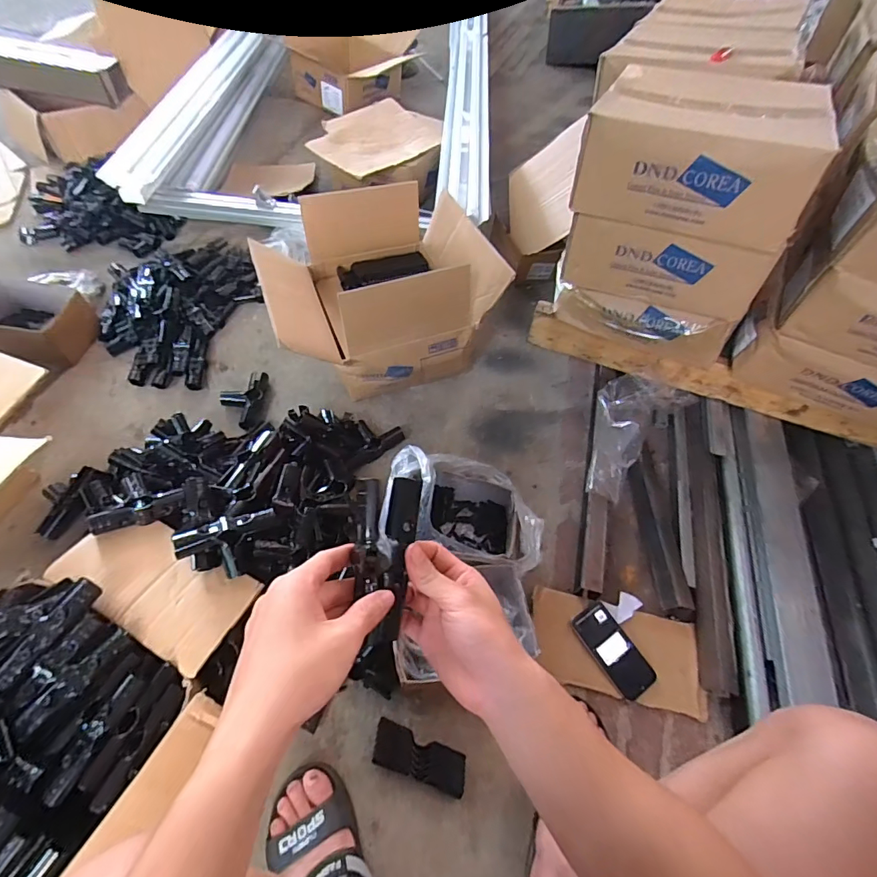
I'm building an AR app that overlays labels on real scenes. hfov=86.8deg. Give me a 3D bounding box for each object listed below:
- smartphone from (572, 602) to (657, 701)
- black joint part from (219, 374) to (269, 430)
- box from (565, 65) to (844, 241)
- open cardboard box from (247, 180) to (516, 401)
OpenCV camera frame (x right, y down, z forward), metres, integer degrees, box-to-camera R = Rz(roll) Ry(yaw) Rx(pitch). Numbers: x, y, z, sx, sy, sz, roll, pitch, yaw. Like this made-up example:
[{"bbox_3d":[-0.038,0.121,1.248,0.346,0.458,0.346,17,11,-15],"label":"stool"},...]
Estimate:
[{"bbox_3d":[0.285,0.342,0.753,0.069,0.015,0.141,-25,63,-21],"label":"smartphone"},{"bbox_3d":[-0.405,-0.083,0.967,0.088,0.035,0.144,7,56,-2],"label":"black joint part"},{"bbox_3d":[0.401,-0.465,0.734,0.310,0.143,0.283,20,57,7],"label":"box"},{"bbox_3d":[-0.138,-0.321,1.033,0.457,0.244,0.380,-17,60,-17],"label":"open cardboard box"}]

